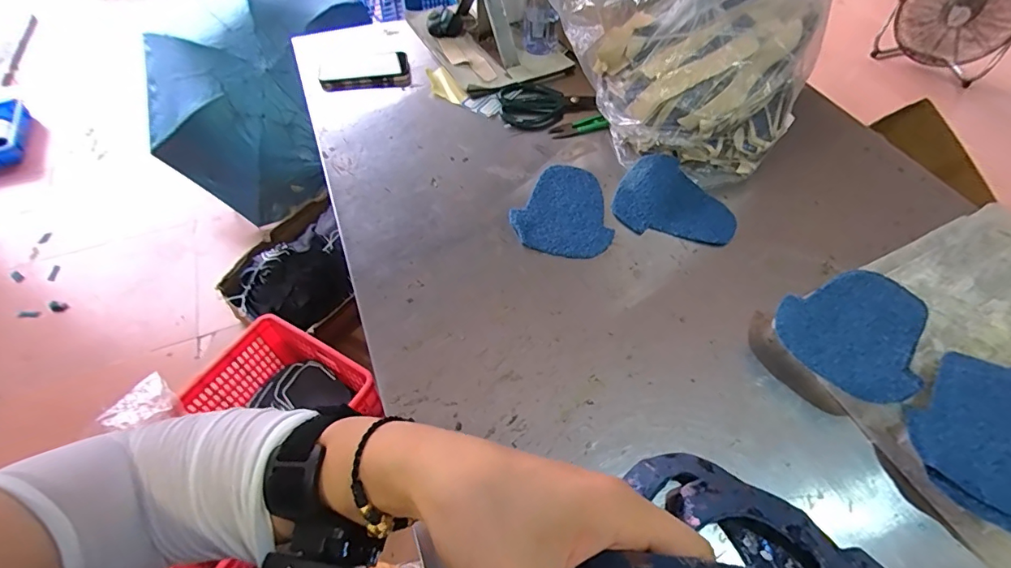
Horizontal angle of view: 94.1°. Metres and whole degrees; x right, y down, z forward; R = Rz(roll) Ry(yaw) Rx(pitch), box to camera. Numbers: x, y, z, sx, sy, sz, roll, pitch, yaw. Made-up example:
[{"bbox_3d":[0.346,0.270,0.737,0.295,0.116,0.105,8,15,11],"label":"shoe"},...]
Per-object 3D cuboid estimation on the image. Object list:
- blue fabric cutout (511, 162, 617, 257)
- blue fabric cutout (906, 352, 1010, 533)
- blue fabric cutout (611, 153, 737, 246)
[{"bbox_3d":[0.086,-0.096,0.612,0.124,0.005,0.161,26,57,16],"label":"blue fabric cutout"},{"bbox_3d":[0.447,0.137,0.413,0.176,0.013,0.138,-32,61,-25],"label":"blue fabric cutout"},{"bbox_3d":[0.223,-0.107,0.609,0.150,0.024,0.121,24,56,14],"label":"blue fabric cutout"}]

